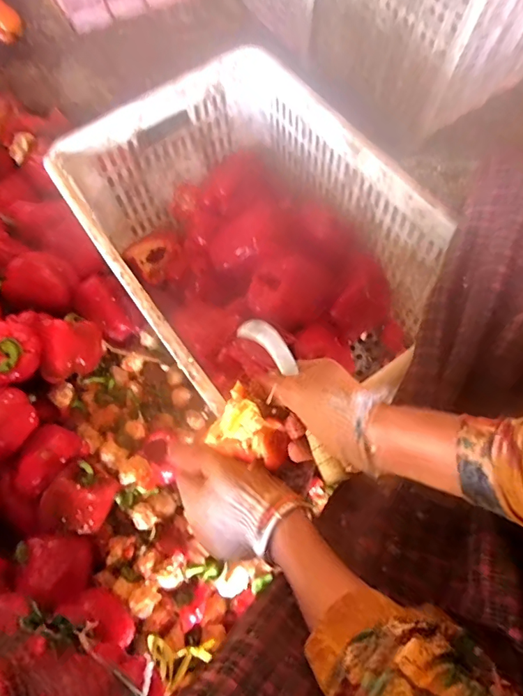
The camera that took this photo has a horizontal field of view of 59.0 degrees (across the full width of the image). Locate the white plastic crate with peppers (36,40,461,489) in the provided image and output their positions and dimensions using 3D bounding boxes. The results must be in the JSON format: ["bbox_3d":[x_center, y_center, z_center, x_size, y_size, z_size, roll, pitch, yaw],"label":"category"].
[{"bbox_3d":[-0.021,-0.140,0.694,0.363,0.275,0.465,-34,73,-13],"label":"white plastic crate with peppers"}]

